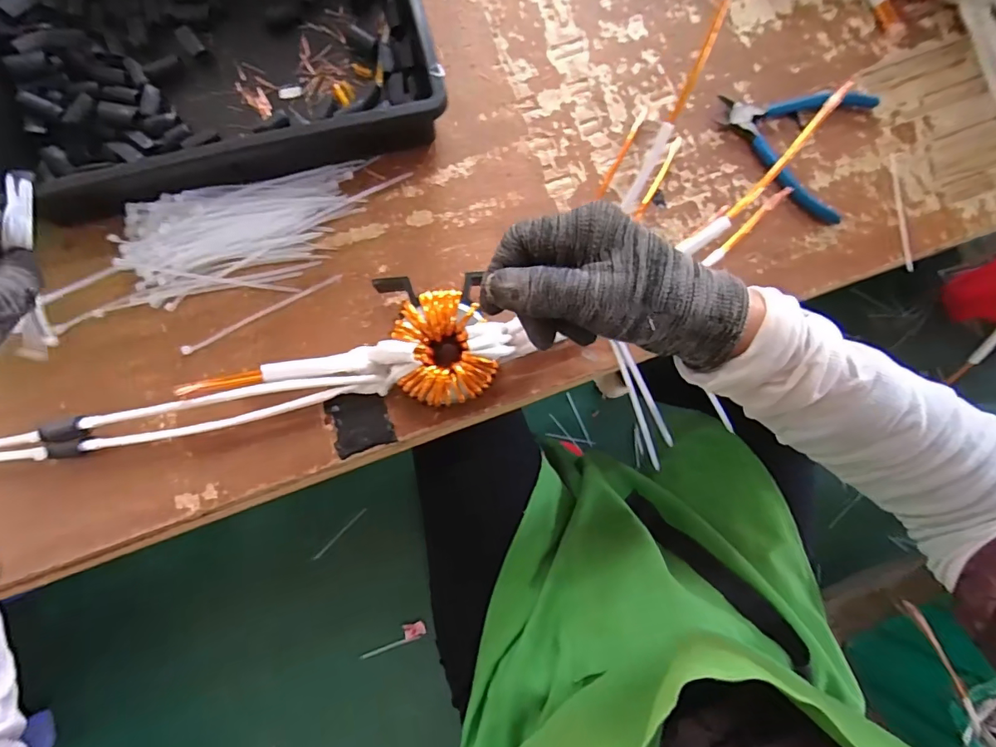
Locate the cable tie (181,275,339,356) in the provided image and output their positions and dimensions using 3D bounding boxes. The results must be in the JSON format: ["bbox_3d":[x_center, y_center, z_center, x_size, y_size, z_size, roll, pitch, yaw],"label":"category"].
[{"bbox_3d":[-0.203,-0.053,0.416,0.143,0.004,0.011,-29,82,-5],"label":"cable tie"}]

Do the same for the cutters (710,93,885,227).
[{"bbox_3d":[0.265,-0.218,0.434,0.131,0.018,0.127,24,82,3],"label":"cutters"}]

